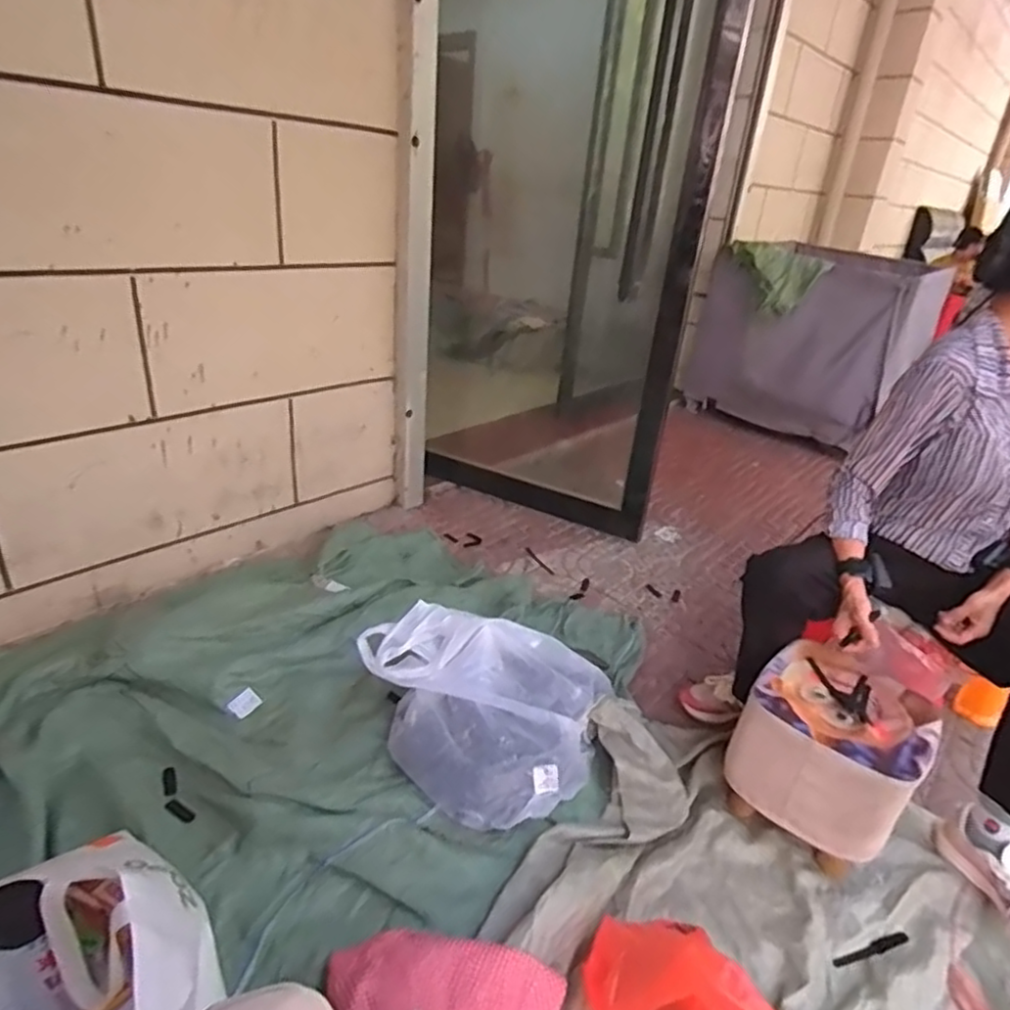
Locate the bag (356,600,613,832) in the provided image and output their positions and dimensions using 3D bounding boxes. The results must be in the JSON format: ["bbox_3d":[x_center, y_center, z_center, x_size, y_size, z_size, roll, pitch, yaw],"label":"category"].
[{"bbox_3d":[-0.021,0.347,1.183,0.360,0.181,0.389,-13,31,-31],"label":"bag"}]

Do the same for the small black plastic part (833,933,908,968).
[{"bbox_3d":[0.532,0.647,0.953,0.133,0.007,0.019,-5,31,-18],"label":"small black plastic part"}]

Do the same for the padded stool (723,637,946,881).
[{"bbox_3d":[0.536,0.426,1.106,0.254,0.241,0.251,24,32,34],"label":"padded stool"}]

